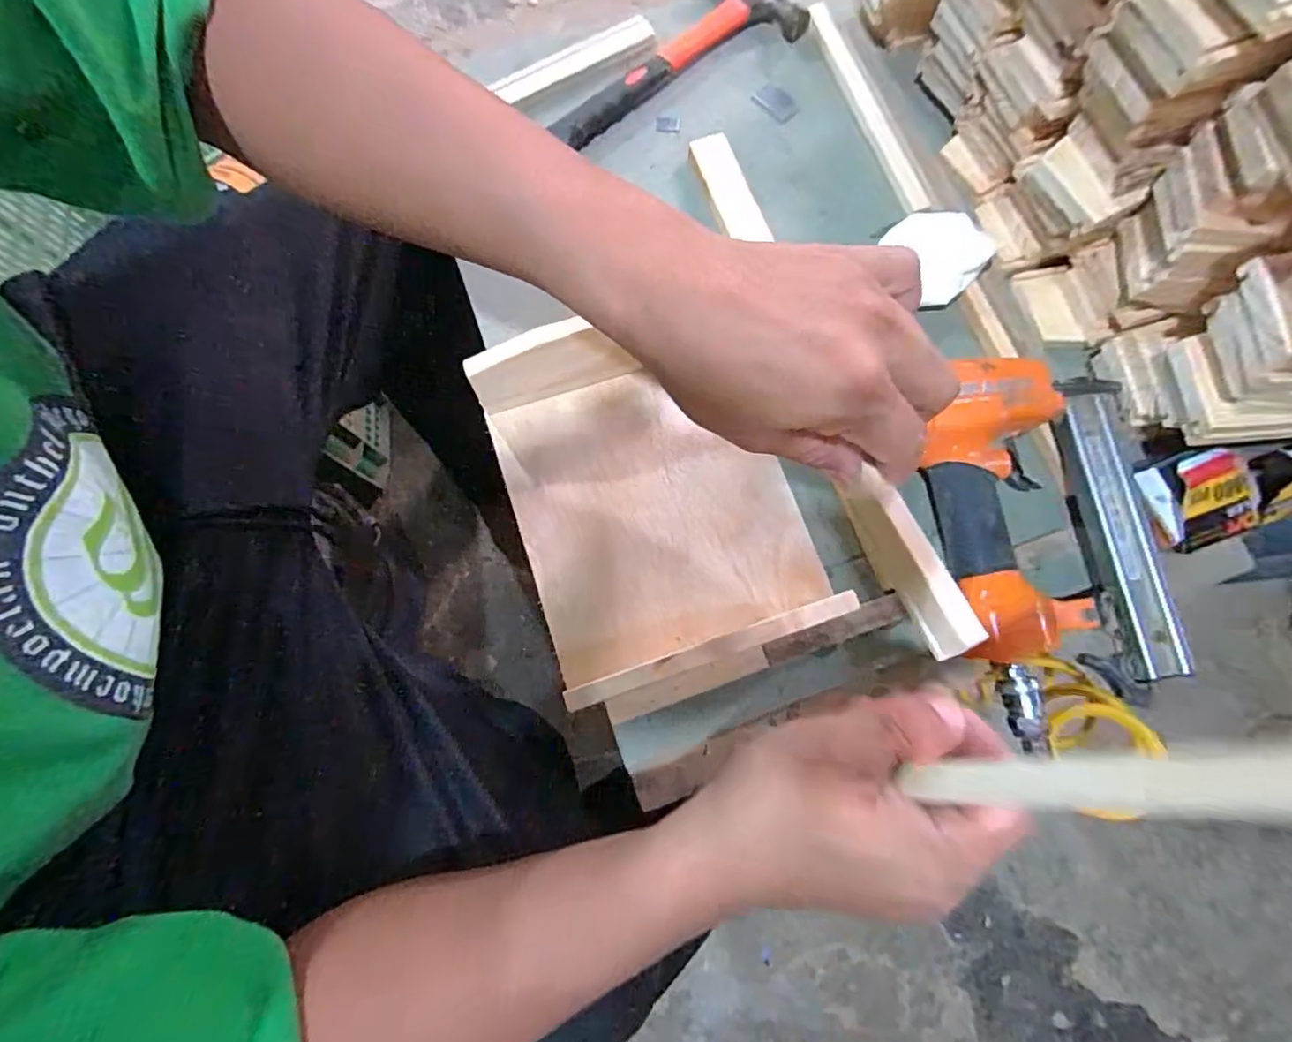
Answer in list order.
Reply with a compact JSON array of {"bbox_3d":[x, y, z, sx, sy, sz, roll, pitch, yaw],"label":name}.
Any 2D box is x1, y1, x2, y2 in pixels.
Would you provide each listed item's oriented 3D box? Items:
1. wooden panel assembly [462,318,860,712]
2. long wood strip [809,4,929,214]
[{"bbox_3d":[0.006,-0.017,0.393,0.188,0.060,0.227,-18,78,-5],"label":"wooden panel assembly"},{"bbox_3d":[0.188,-0.349,0.499,0.023,0.014,0.210,-21,78,-5],"label":"long wood strip"}]

